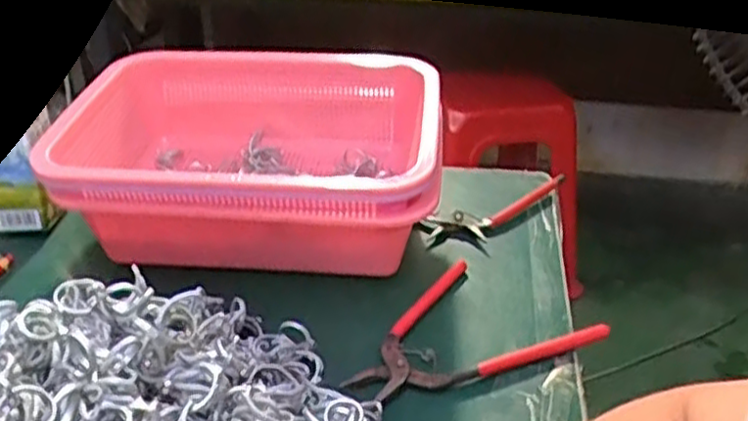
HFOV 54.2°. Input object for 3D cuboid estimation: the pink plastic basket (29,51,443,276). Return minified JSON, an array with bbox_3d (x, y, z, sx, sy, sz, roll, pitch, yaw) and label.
[{"bbox_3d":[-0.078,-0.037,0.560,0.250,0.115,0.194,4,30,6],"label":"pink plastic basket"}]

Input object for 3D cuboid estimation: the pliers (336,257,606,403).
[{"bbox_3d":[0.052,0.071,0.470,0.160,0.014,0.099,-12,32,-20],"label":"pliers"}]

